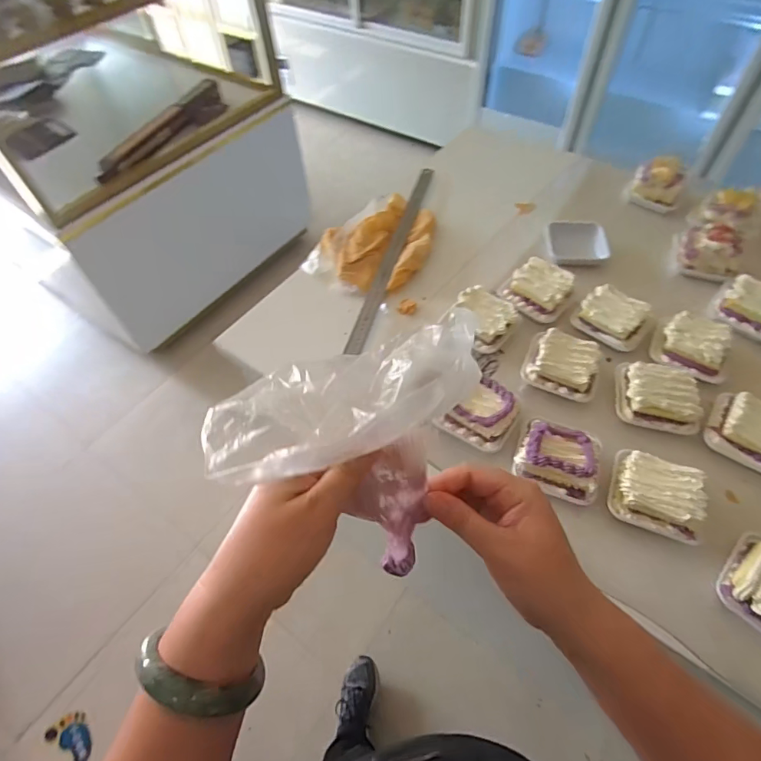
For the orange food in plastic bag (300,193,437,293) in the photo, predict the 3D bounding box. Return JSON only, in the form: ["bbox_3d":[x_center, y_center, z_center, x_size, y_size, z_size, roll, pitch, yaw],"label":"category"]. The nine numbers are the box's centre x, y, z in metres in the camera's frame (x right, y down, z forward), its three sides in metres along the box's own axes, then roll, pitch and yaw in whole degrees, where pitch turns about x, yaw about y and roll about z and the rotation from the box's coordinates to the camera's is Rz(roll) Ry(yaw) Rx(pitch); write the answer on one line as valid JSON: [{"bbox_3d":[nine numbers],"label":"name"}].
[{"bbox_3d":[-0.005,-0.235,0.807,0.232,0.034,0.179,-34,61,-19],"label":"orange food in plastic bag"}]

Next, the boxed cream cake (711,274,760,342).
[{"bbox_3d":[0.549,-0.107,0.679,0.092,0.051,0.084,37,65,24],"label":"boxed cream cake"}]

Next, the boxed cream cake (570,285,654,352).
[{"bbox_3d":[0.344,-0.096,0.674,0.096,0.039,0.081,39,66,25],"label":"boxed cream cake"}]

